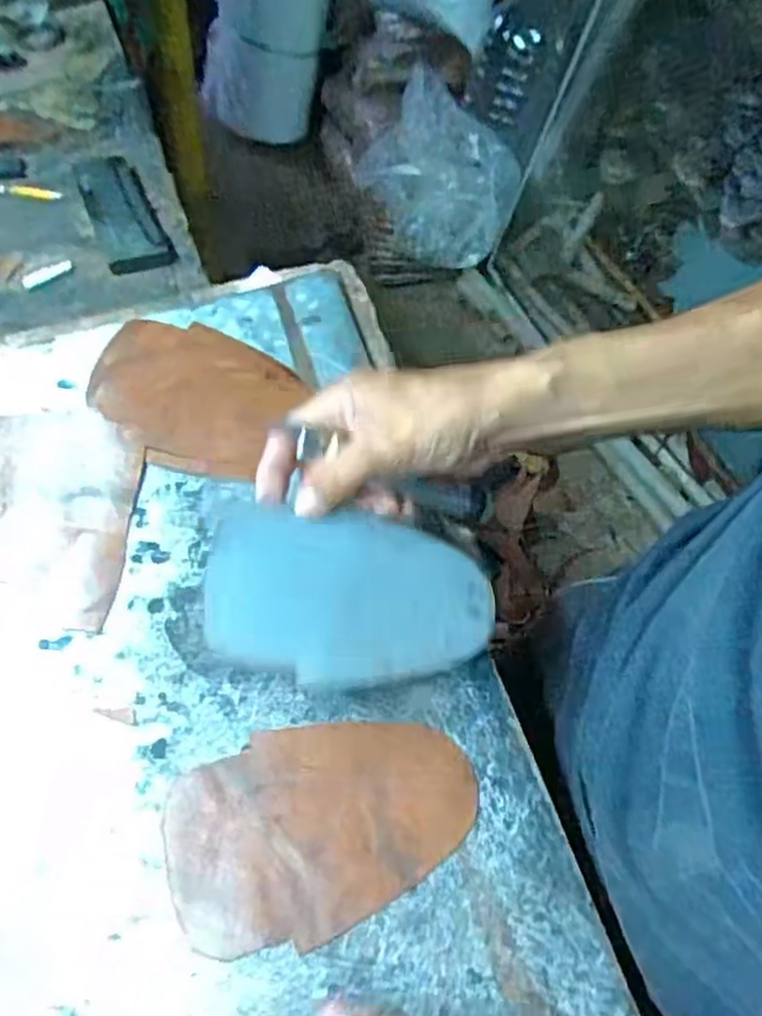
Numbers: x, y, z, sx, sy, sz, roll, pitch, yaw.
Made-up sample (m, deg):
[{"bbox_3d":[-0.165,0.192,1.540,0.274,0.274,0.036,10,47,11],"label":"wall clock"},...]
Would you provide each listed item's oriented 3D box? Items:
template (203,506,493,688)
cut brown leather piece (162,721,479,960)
[{"bbox_3d":[-0.016,0.048,0.394,0.151,0.007,0.088,7,74,-9],"label":"template"},{"bbox_3d":[-0.032,0.166,0.396,0.163,0.004,0.102,-21,64,-19],"label":"cut brown leather piece"}]

